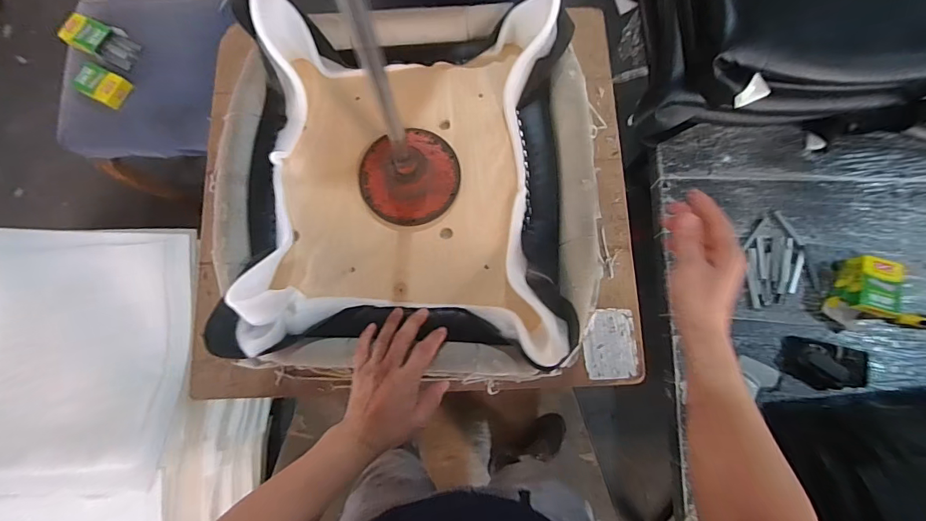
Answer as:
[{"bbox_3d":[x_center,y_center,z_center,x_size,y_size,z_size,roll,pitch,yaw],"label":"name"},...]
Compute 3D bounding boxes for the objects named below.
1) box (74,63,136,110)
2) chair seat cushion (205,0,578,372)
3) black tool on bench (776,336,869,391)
[{"bbox_3d":[-0.903,-0.437,1.068,0.124,0.039,0.084,26,82,5],"label":"box"},{"bbox_3d":[-0.084,-0.118,0.597,0.444,0.112,0.476,0,80,1],"label":"chair seat cushion"},{"bbox_3d":[0.771,0.223,0.897,0.179,0.023,0.095,11,81,3],"label":"black tool on bench"}]

